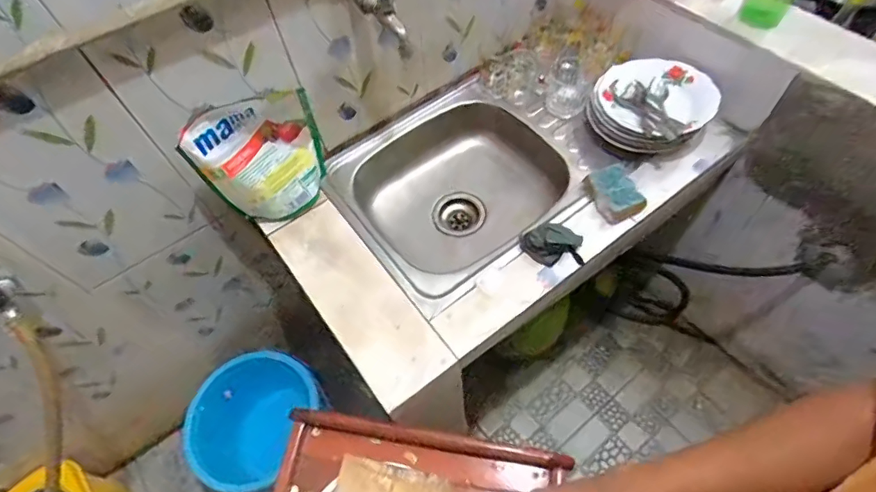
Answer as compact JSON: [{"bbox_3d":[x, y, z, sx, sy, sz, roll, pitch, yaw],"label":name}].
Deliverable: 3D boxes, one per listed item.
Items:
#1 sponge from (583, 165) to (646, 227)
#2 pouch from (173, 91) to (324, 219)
[{"bbox_3d":[0.322,-0.096,0.904,0.085,0.039,0.101,-32,62,-14],"label":"sponge"},{"bbox_3d":[-0.286,-0.144,0.828,0.202,0.225,0.068,-29,62,-13],"label":"pouch"}]

